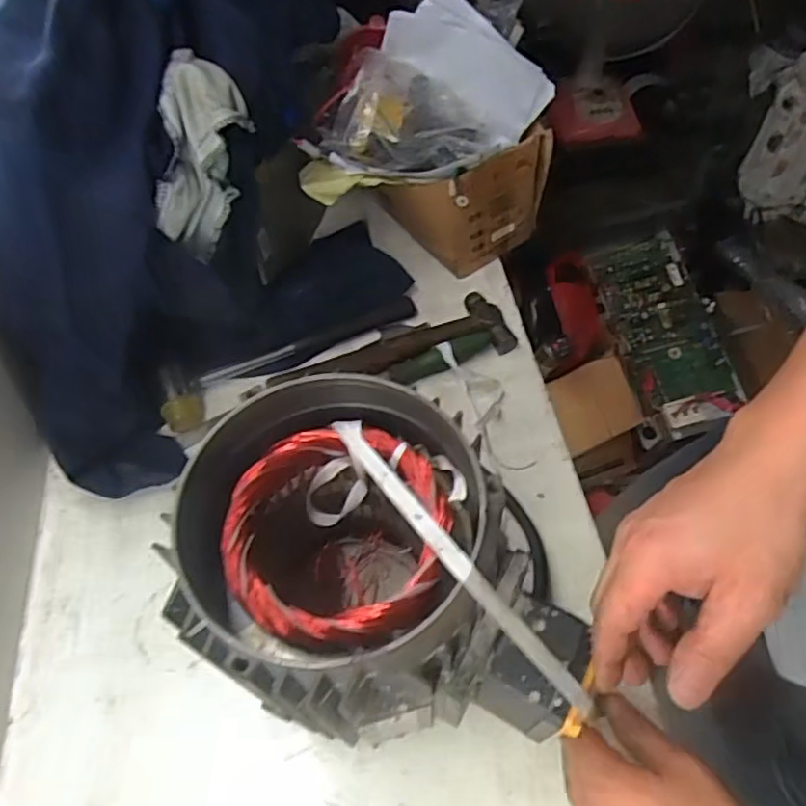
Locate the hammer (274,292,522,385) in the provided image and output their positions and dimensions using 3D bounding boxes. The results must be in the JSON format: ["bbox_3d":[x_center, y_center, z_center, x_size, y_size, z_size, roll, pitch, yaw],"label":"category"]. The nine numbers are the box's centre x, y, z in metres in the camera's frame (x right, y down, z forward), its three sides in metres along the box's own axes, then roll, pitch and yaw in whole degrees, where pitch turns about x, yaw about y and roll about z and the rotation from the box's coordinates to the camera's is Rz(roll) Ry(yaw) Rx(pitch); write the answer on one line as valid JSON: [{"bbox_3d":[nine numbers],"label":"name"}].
[{"bbox_3d":[-0.012,-0.059,0.627,0.236,0.029,0.069,-15,56,-7],"label":"hammer"}]

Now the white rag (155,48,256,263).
[{"bbox_3d":[-0.156,-0.177,0.481,0.056,0.146,0.066,30,35,22],"label":"white rag"}]

